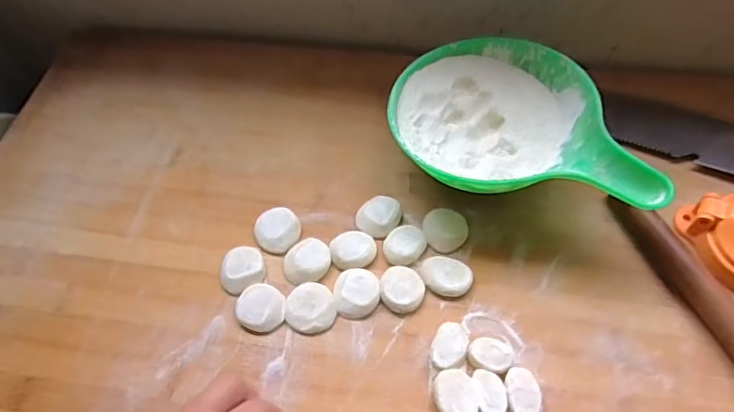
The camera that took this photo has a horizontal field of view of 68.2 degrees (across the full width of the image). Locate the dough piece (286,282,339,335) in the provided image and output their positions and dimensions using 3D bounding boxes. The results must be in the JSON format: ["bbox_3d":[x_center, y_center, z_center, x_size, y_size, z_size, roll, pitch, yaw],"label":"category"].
[{"bbox_3d":[-0.046,0.081,0.435,0.039,0.009,0.040,-2,59,3],"label":"dough piece"}]

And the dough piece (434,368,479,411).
[{"bbox_3d":[0.064,0.138,0.390,0.028,0.016,0.038,-15,59,-5],"label":"dough piece"}]

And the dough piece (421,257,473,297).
[{"bbox_3d":[0.065,0.058,0.444,0.040,0.008,0.032,8,60,9],"label":"dough piece"}]

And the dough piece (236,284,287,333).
[{"bbox_3d":[-0.085,0.082,0.436,0.038,0.012,0.036,7,59,8],"label":"dough piece"}]

